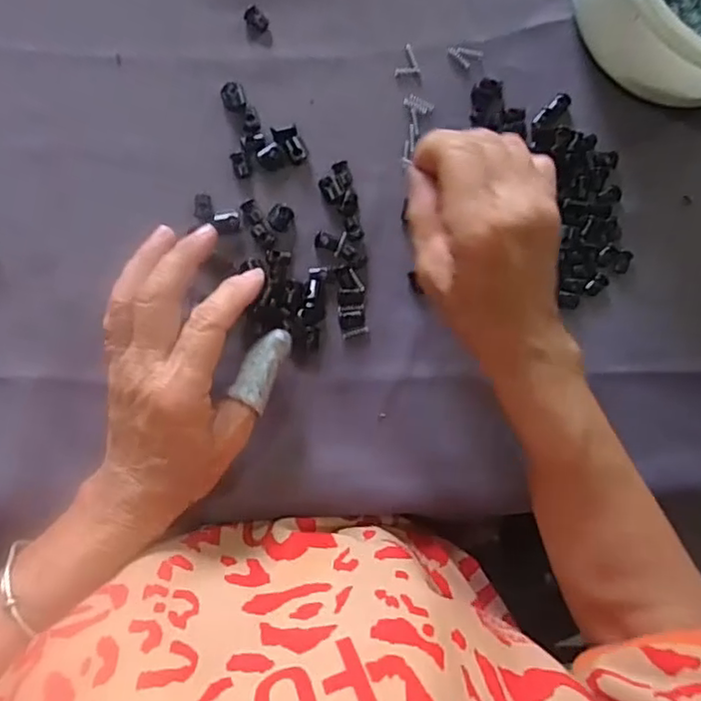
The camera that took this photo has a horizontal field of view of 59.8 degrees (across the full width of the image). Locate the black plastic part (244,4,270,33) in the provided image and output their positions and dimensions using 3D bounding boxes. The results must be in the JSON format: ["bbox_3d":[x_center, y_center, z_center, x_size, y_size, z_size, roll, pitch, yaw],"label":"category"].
[{"bbox_3d":[-0.055,-0.195,0.359,0.015,0.004,0.010,41,86,-6],"label":"black plastic part"}]

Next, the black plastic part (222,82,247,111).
[{"bbox_3d":[-0.068,-0.148,0.355,0.013,0.005,0.017,-21,93,-7],"label":"black plastic part"}]

